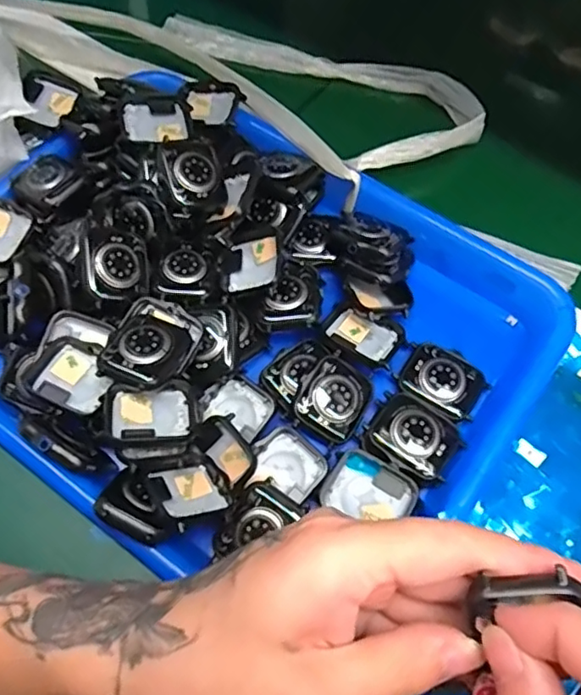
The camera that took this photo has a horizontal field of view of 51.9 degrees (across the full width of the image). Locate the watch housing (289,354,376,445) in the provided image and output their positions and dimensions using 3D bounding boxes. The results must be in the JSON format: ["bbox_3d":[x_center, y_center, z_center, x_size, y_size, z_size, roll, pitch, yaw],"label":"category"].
[{"bbox_3d":[0.024,0.027,0.320,0.035,0.006,0.042,37,73,-4],"label":"watch housing"}]

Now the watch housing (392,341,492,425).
[{"bbox_3d":[0.084,0.018,0.331,0.045,0.009,0.036,34,69,15],"label":"watch housing"}]

